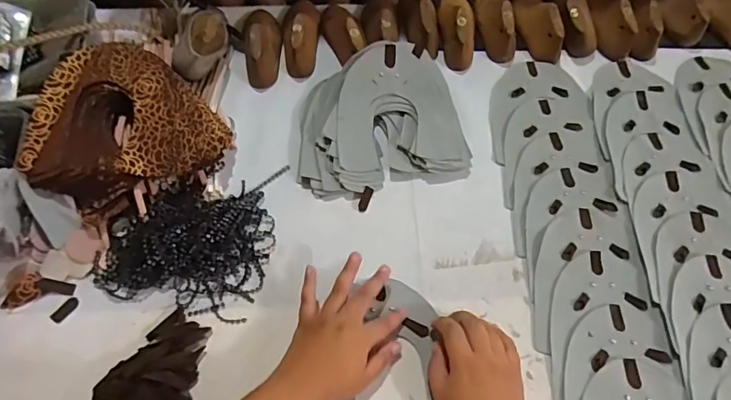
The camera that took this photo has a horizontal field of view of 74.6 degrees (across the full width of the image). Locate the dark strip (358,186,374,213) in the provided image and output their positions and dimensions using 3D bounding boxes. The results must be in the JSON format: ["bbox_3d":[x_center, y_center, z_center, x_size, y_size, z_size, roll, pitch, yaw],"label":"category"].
[{"bbox_3d":[0.000,-0.001,0.553,0.010,0.007,0.031,20,61,10],"label":"dark strip"}]

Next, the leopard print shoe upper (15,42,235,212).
[{"bbox_3d":[-0.267,-0.090,0.526,0.199,0.056,0.177,-20,62,-12],"label":"leopard print shoe upper"}]

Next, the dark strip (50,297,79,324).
[{"bbox_3d":[-0.301,0.110,0.481,0.013,0.004,0.028,31,64,16],"label":"dark strip"}]

